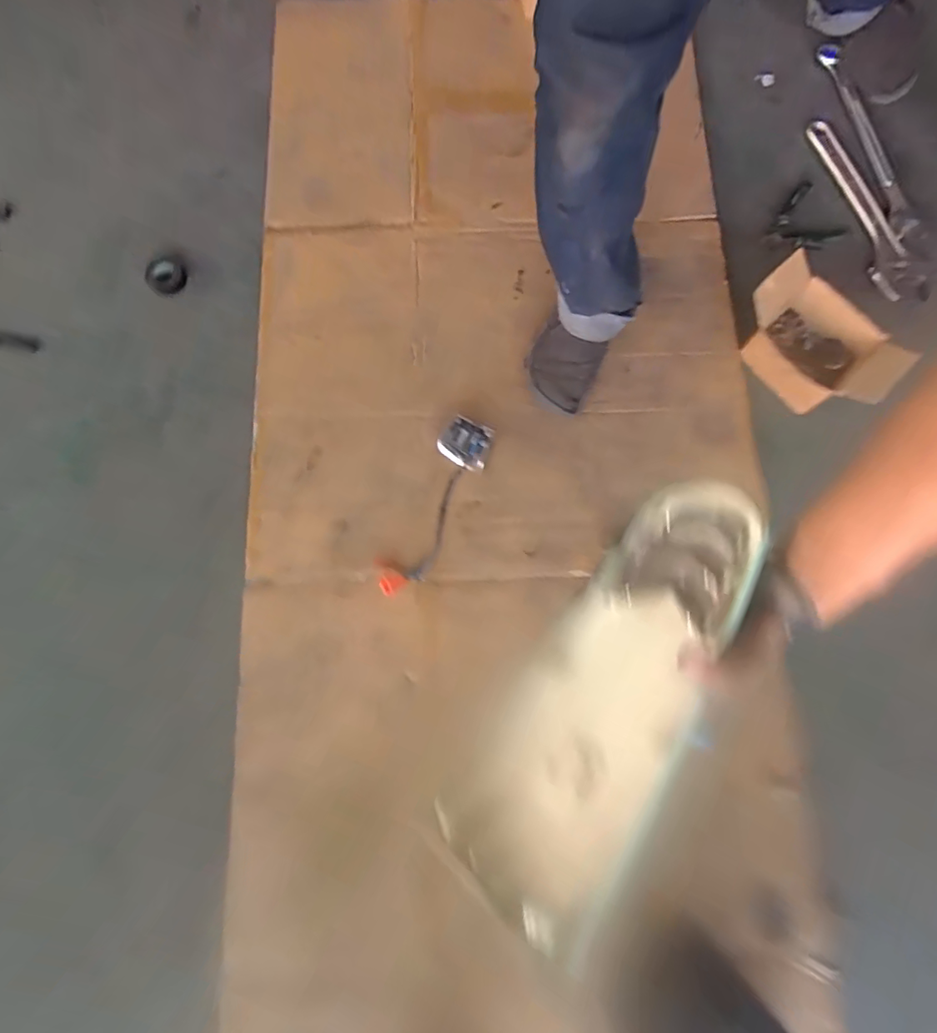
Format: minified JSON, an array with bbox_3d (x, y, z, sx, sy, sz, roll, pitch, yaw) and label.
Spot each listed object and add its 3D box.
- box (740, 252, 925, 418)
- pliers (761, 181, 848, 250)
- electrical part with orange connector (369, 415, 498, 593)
[{"bbox_3d":[0.501,-0.254,0.758,0.137,0.099,0.222,-42,80,-9],"label":"box"},{"bbox_3d":[0.546,-0.485,0.866,0.124,0.020,0.107,-31,79,-7],"label":"pliers"},{"bbox_3d":[-0.051,-0.014,0.728,0.076,0.072,0.265,28,79,6],"label":"electrical part with orange connector"}]

